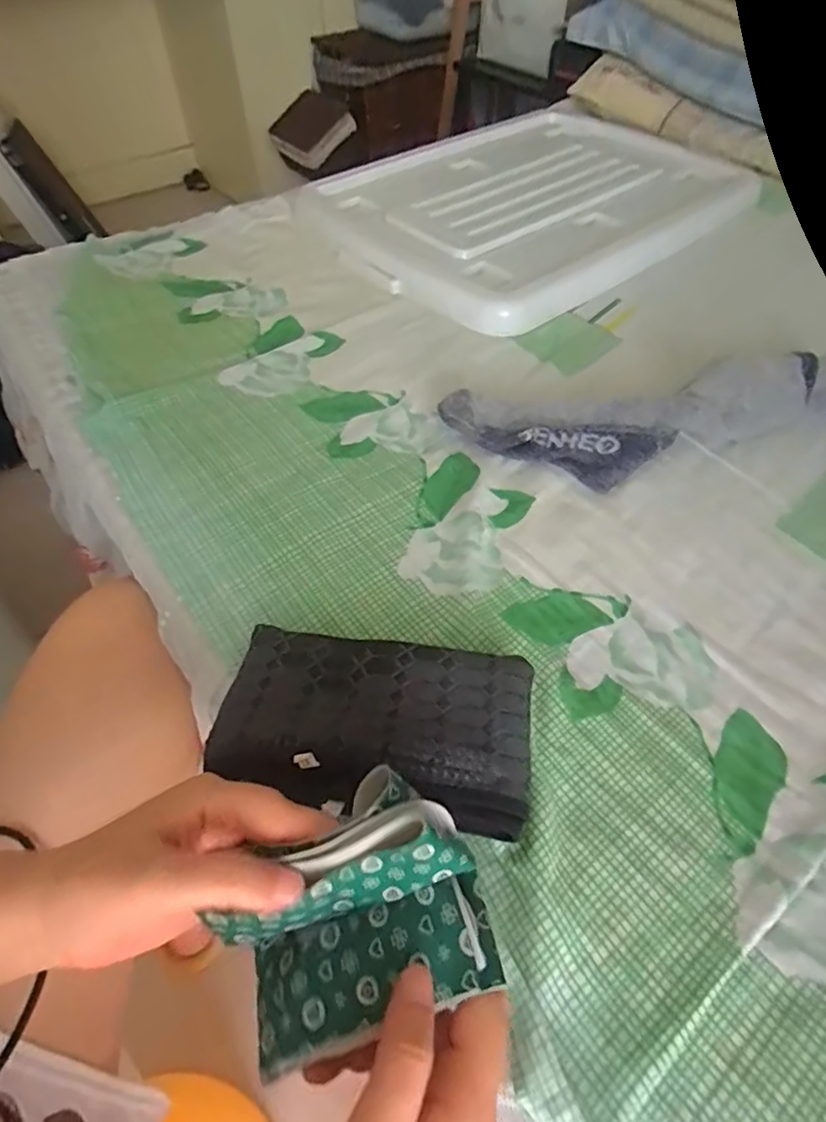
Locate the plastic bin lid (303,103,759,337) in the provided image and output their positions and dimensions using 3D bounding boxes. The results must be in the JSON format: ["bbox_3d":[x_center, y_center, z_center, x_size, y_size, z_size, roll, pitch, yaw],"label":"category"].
[{"bbox_3d":[0.166,-0.520,0.833,0.579,0.045,0.434,-32,60,-23],"label":"plastic bin lid"}]

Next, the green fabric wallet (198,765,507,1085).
[{"bbox_3d":[-0.029,0.146,0.239,0.110,0.059,0.074,-26,42,2],"label":"green fabric wallet"}]

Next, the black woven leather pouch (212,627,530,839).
[{"bbox_3d":[-0.023,0.099,0.347,0.180,0.042,0.104,6,53,3],"label":"black woven leather pouch"}]

